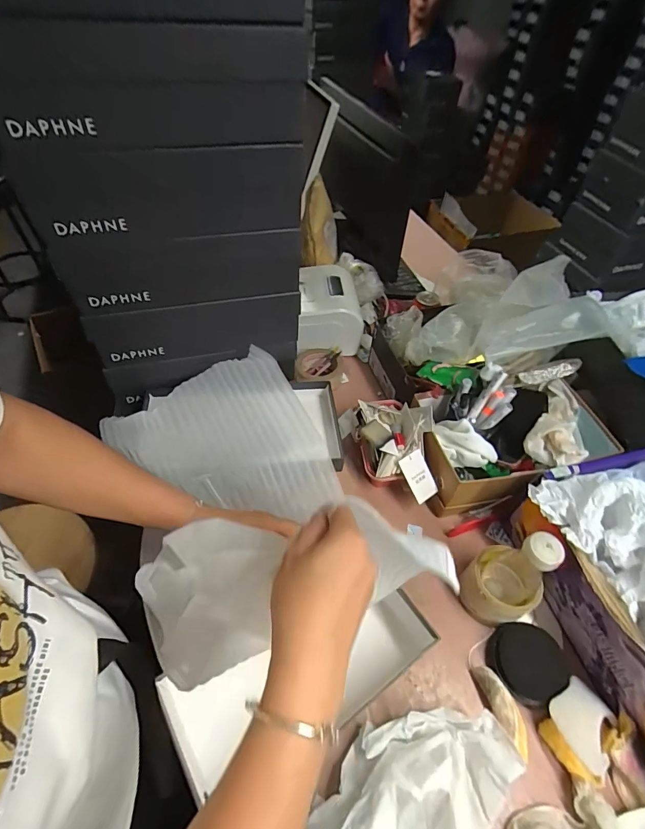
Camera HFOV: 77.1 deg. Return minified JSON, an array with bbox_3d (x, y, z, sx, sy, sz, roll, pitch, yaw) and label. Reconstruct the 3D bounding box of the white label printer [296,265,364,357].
[{"bbox_3d":[0.019,-0.220,0.900,0.132,0.135,0.166,2,50,-1],"label":"white label printer"}]

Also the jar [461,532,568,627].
[{"bbox_3d":[0.239,0.209,0.522,0.069,0.175,0.085,-20,54,-18],"label":"jar"}]

